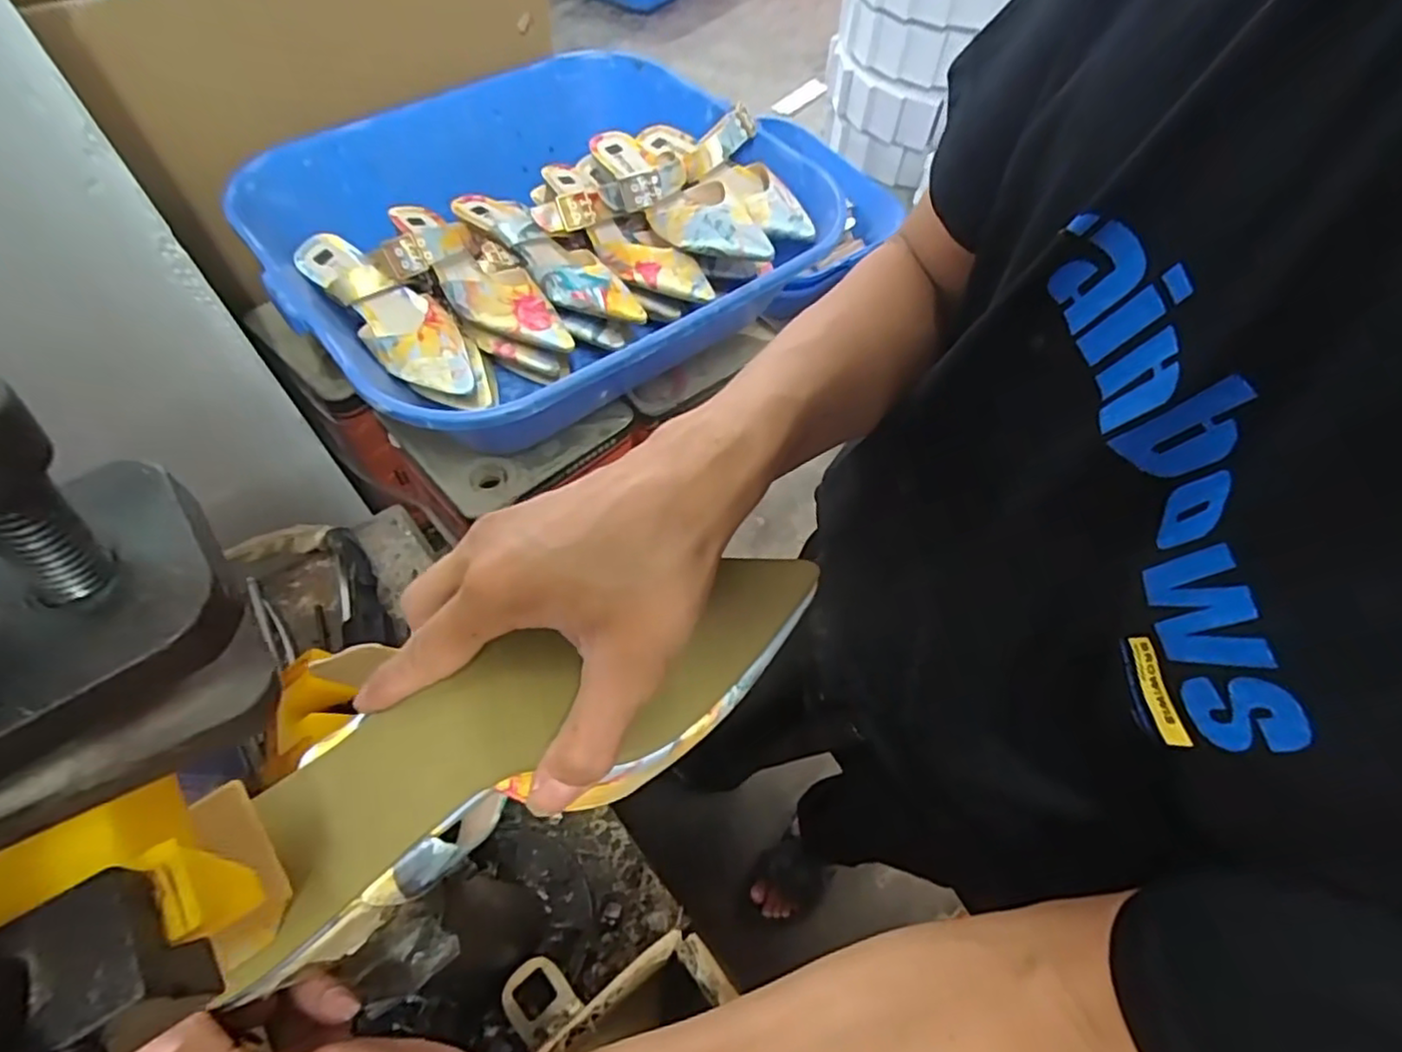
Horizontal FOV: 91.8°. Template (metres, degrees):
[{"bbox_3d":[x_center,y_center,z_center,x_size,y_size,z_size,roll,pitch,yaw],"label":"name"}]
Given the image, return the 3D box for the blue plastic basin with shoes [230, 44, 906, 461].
[{"bbox_3d":[-0.178,-0.326,0.813,0.571,0.166,0.503,-33,65,-20],"label":"blue plastic basin with shoes"}]

